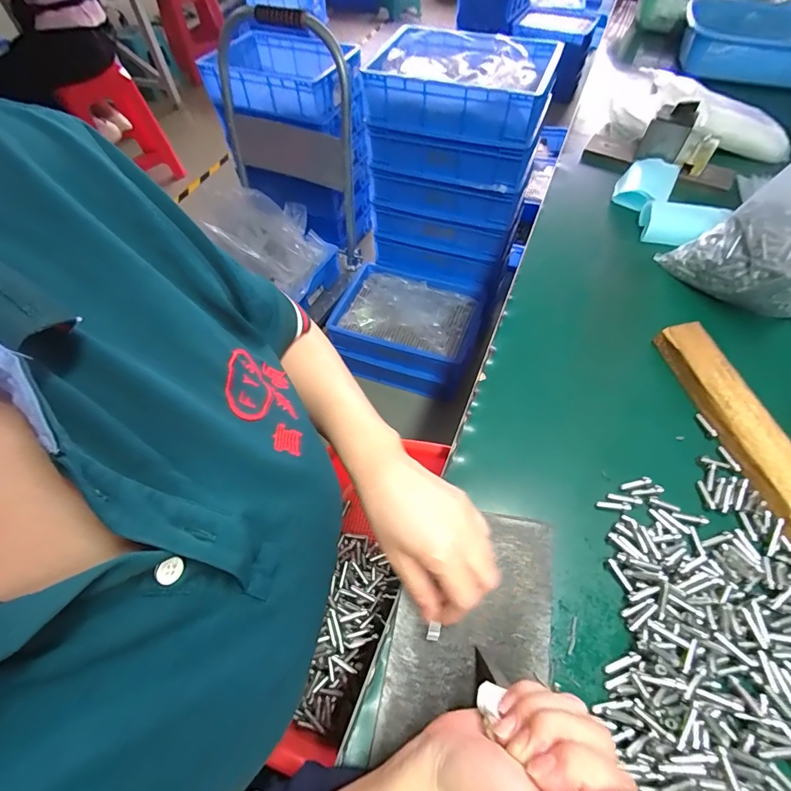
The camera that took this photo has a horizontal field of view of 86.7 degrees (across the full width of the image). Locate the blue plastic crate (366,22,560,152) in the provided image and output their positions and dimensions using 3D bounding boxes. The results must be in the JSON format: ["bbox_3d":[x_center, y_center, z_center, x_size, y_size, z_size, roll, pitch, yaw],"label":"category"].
[{"bbox_3d":[0.156,-0.731,0.983,0.391,0.110,0.290,15,59,13],"label":"blue plastic crate"}]

